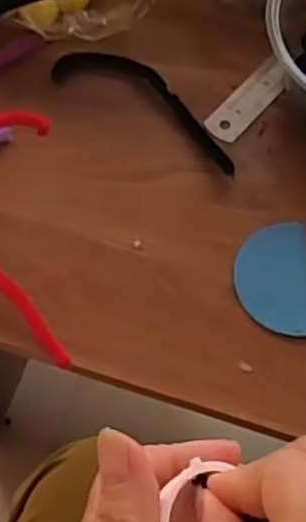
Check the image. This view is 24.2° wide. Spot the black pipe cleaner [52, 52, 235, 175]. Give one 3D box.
[{"bbox_3d":[0.000,-0.085,0.378,0.113,0.009,0.029,30,68,13],"label":"black pipe cleaner"}]

